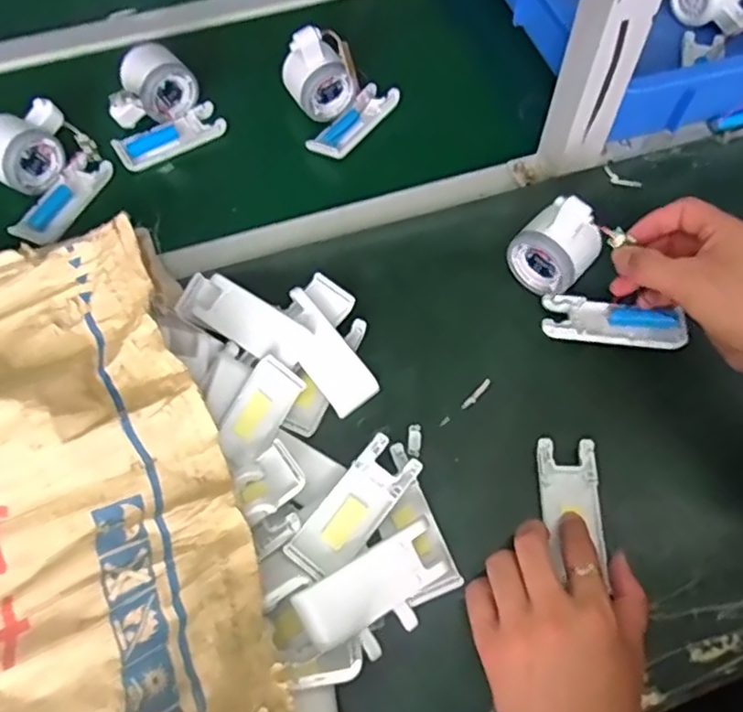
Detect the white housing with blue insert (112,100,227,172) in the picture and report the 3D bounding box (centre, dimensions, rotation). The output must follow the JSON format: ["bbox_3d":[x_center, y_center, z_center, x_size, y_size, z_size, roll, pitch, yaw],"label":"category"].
[{"bbox_3d":[-0.196,-0.214,0.630,0.104,0.014,0.044,-33,66,-16],"label":"white housing with blue insert"}]

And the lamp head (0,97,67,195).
[{"bbox_3d":[-0.320,-0.197,0.594,0.066,0.046,0.088,26,74,0],"label":"lamp head"}]

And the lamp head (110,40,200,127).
[{"bbox_3d":[-0.216,-0.261,0.630,0.084,0.050,0.054,-41,69,-19],"label":"lamp head"}]

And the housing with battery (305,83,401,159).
[{"bbox_3d":[-0.017,-0.231,0.631,0.038,0.018,0.107,34,67,17],"label":"housing with battery"}]

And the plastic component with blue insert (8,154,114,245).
[{"bbox_3d":[-0.285,-0.145,0.594,0.044,0.011,0.102,25,65,13],"label":"plastic component with blue insert"}]

